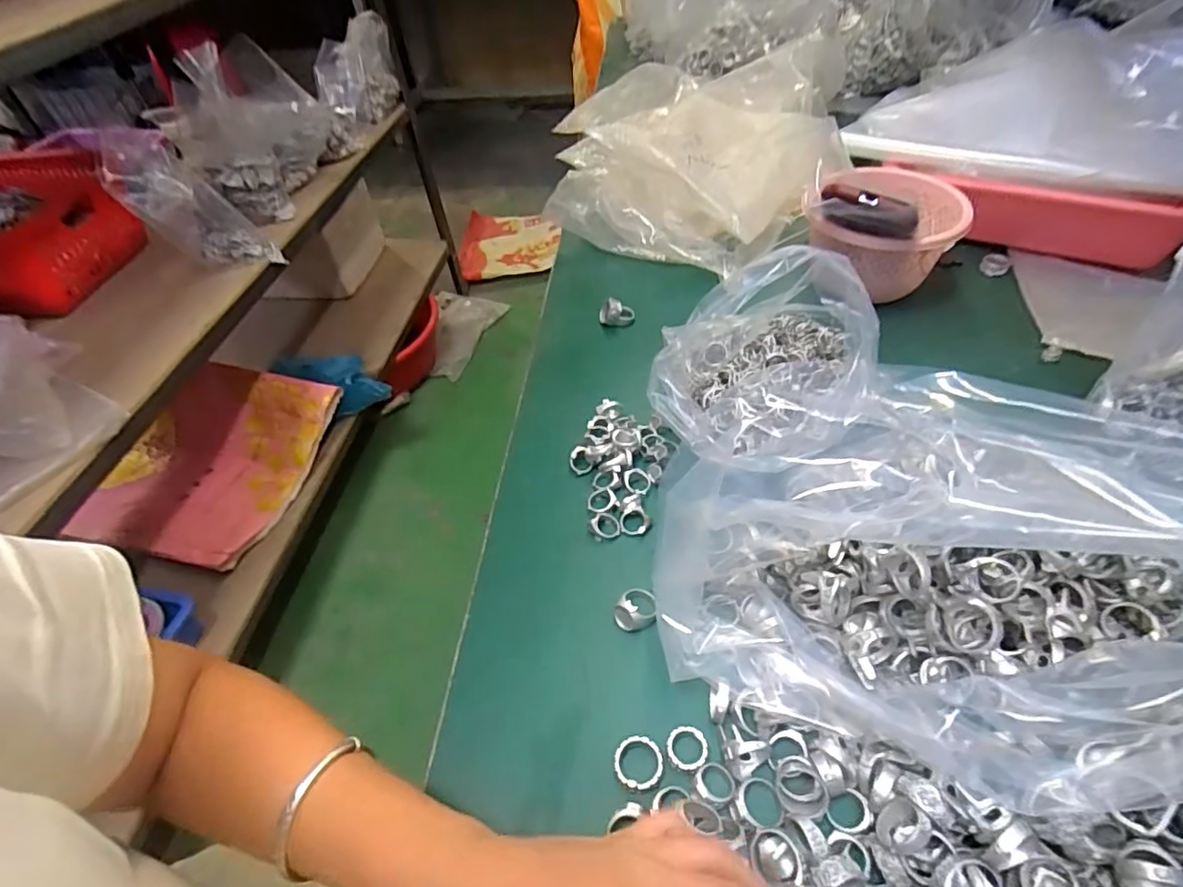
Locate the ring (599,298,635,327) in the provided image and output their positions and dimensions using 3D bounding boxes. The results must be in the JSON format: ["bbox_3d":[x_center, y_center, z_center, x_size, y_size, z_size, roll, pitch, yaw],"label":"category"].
[{"bbox_3d":[0.026,-0.137,0.604,0.034,0.026,0.019,0,48,6],"label":"ring"}]

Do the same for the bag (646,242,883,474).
[{"bbox_3d":[0.124,-0.071,0.432,0.139,0.145,0.139,14,51,18],"label":"bag"}]

